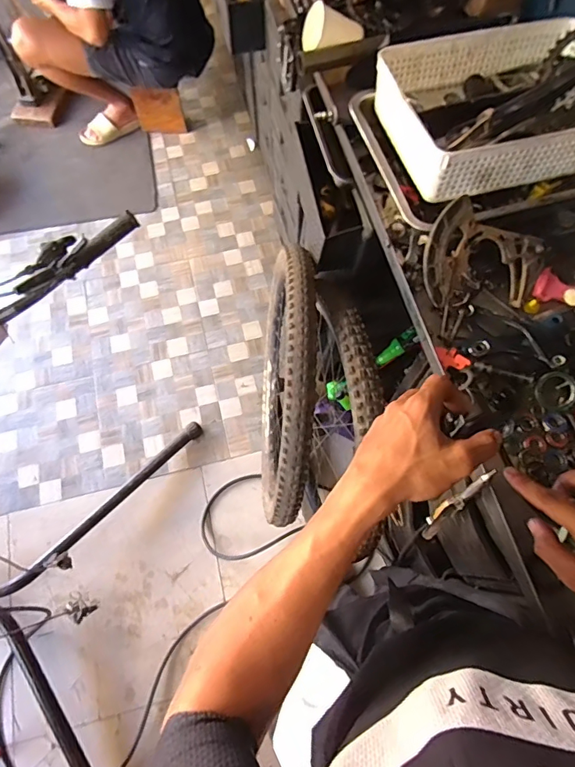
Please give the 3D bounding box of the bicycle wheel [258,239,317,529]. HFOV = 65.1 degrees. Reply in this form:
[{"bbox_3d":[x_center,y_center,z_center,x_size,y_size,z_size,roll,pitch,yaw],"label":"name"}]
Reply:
[{"bbox_3d":[-0.022,0.005,1.168,0.074,0.677,0.554,3,81,-9],"label":"bicycle wheel"}]

